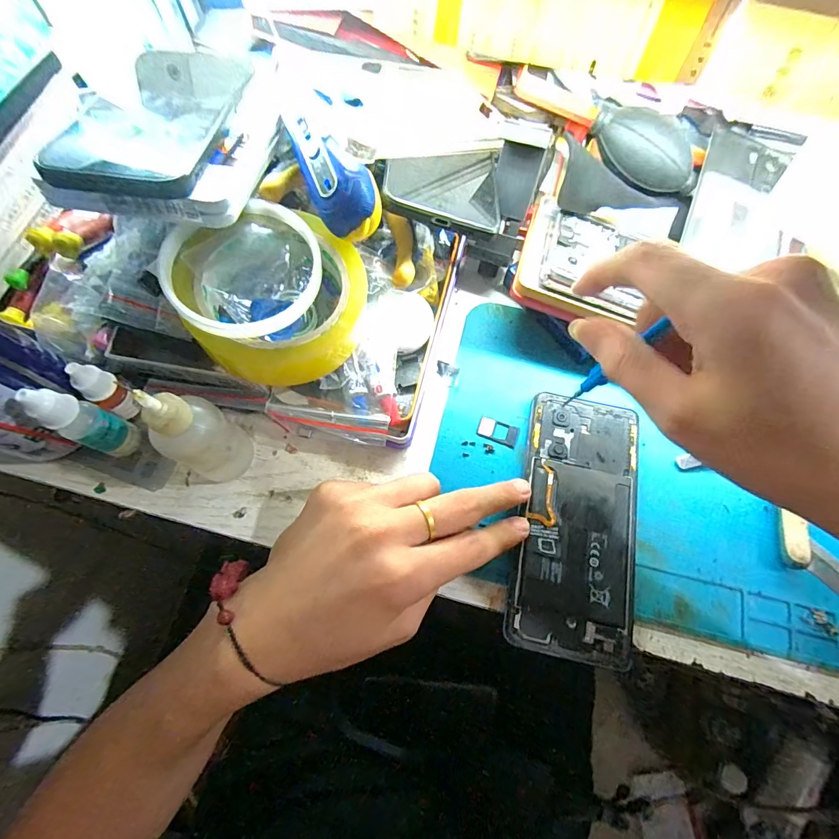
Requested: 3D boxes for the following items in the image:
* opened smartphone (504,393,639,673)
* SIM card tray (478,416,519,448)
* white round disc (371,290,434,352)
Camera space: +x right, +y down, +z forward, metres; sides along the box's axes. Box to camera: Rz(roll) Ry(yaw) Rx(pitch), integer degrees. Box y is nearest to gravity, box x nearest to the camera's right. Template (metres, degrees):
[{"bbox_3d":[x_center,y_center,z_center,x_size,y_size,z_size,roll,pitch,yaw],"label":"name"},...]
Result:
[{"bbox_3d":[0.100,0.061,0.264,0.072,0.005,0.158,12,70,2],"label":"opened smartphone"},{"bbox_3d":[0.054,0.008,0.291,0.027,0.004,0.015,20,71,5],"label":"SIM card tray"},{"bbox_3d":[-0.011,-0.069,0.294,0.043,0.004,0.044,6,78,-28],"label":"white round disc"}]

